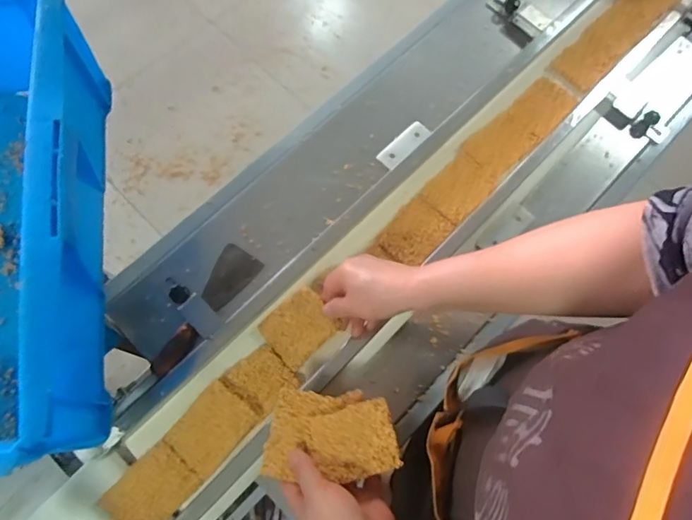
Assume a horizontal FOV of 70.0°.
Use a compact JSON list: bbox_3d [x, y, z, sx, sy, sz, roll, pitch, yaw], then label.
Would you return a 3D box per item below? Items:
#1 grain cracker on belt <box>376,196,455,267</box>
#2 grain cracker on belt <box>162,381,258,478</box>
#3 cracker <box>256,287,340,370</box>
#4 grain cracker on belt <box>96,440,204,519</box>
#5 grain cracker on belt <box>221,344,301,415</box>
[{"bbox_3d":[0.091,-0.035,0.644,0.064,0.006,0.085,37,75,14],"label":"grain cracker on belt"},{"bbox_3d":[-0.152,0.189,0.559,0.066,0.012,0.090,40,75,15],"label":"grain cracker on belt"},{"bbox_3d":[-0.056,0.079,0.582,0.080,0.004,0.067,-45,79,10],"label":"cracker"},{"bbox_3d":[-0.214,0.255,0.541,0.066,0.008,0.091,44,76,3],"label":"grain cracker on belt"},{"bbox_3d":[-0.098,0.140,0.579,0.062,0.011,0.064,-42,73,-13],"label":"grain cracker on belt"}]

